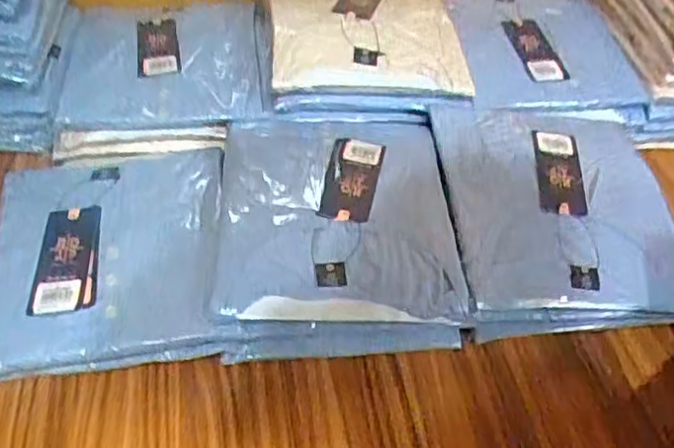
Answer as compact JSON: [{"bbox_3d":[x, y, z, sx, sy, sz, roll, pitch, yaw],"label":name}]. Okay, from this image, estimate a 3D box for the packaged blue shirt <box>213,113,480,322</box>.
[{"bbox_3d":[-0.001,-0.017,0.631,0.208,0.039,0.250,-1,44,-6],"label":"packaged blue shirt"}]

